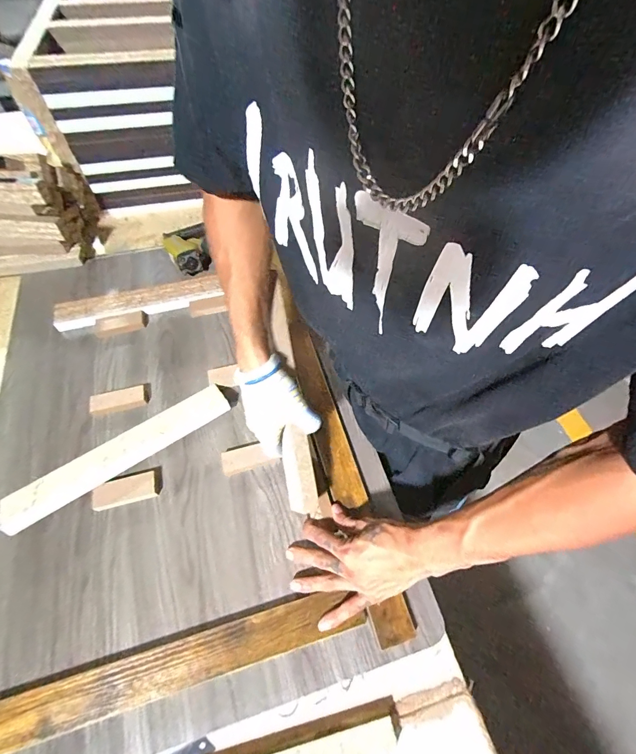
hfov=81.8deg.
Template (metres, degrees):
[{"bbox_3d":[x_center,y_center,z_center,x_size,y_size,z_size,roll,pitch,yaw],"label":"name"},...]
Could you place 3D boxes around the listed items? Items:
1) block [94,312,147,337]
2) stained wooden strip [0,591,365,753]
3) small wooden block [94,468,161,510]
[{"bbox_3d":[-0.356,-0.096,0.662,0.090,0.013,0.031,-15,59,-11],"label":"block"},{"bbox_3d":[-0.171,0.319,0.398,0.429,0.011,0.050,-13,62,-10],"label":"stained wooden strip"},{"bbox_3d":[-0.262,0.155,0.505,0.084,0.015,0.035,-14,59,-11],"label":"small wooden block"}]

